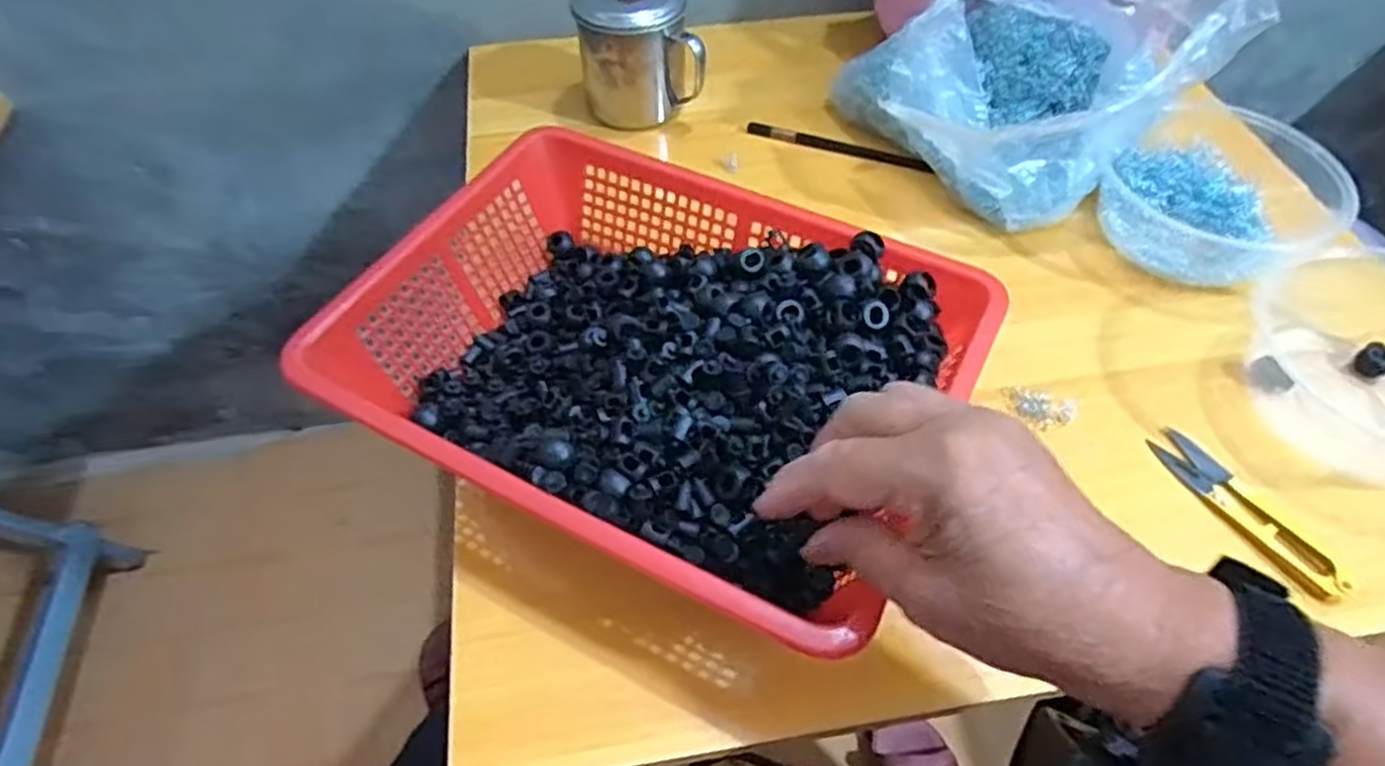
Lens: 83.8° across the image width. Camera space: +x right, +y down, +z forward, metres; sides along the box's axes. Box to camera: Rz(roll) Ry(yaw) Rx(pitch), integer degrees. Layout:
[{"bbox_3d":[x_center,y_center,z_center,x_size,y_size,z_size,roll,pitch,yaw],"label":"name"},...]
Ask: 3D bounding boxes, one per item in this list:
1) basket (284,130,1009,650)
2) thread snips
[{"bbox_3d":[-0.021,-0.009,0.411,0.289,0.077,0.222,24,57,18],"label":"basket"},{"bbox_3d":[0.283,0.064,0.397,0.025,0.007,0.106,-21,55,-15],"label":"thread snips"}]

